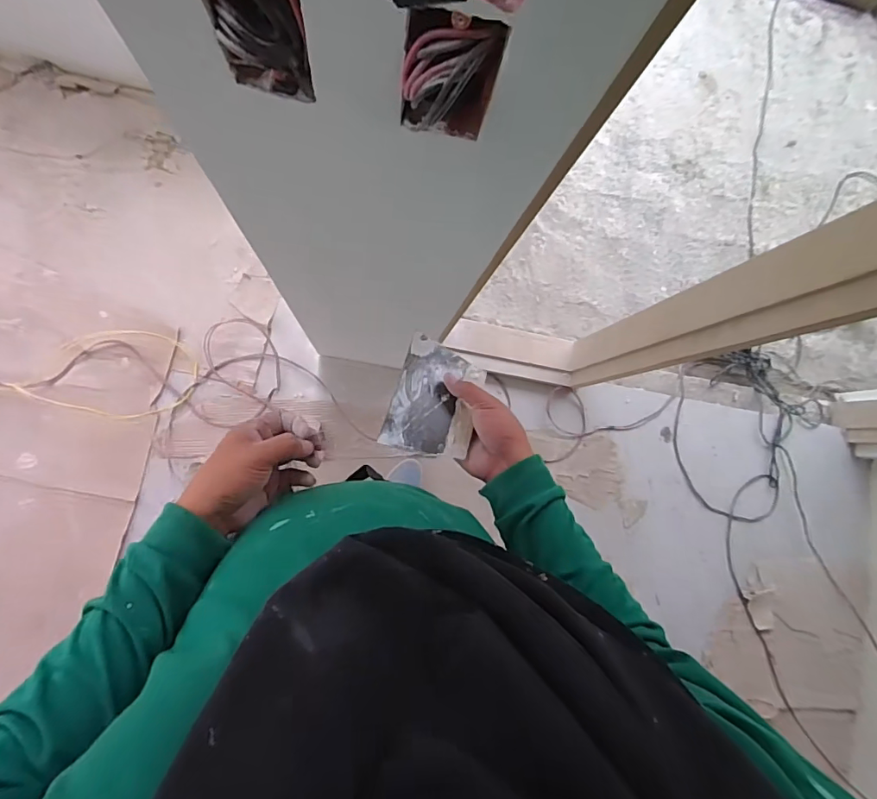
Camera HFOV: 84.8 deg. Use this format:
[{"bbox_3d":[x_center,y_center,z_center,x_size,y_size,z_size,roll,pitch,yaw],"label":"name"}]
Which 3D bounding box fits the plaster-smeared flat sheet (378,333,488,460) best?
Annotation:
[{"bbox_3d":[-0.001,0.000,0.550,0.096,0.005,0.141,22,62,-12],"label":"plaster-smeared flat sheet"}]

